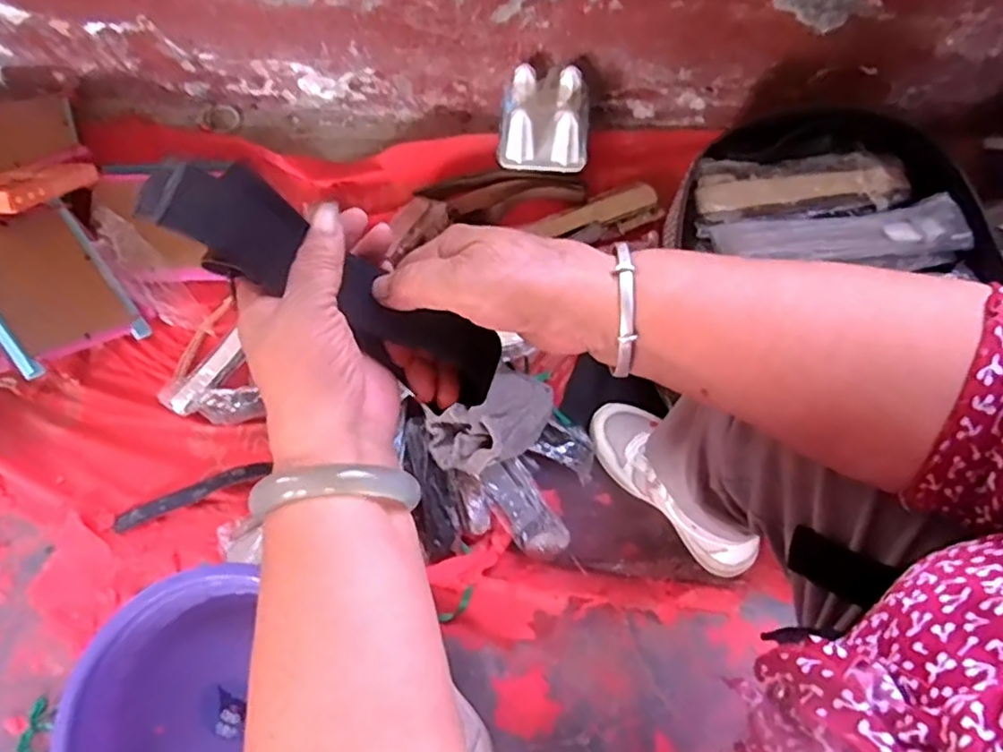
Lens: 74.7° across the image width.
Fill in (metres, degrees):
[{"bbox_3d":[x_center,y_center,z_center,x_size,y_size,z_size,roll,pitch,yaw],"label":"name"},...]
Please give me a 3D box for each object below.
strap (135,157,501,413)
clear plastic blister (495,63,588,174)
[{"bbox_3d":[-0.082,-0.044,0.328,0.183,0.015,0.049,33,73,-18],"label":"strap"},{"bbox_3d":[0.060,-0.351,0.915,0.122,0.114,0.104,3,70,2],"label":"clear plastic blister"}]

